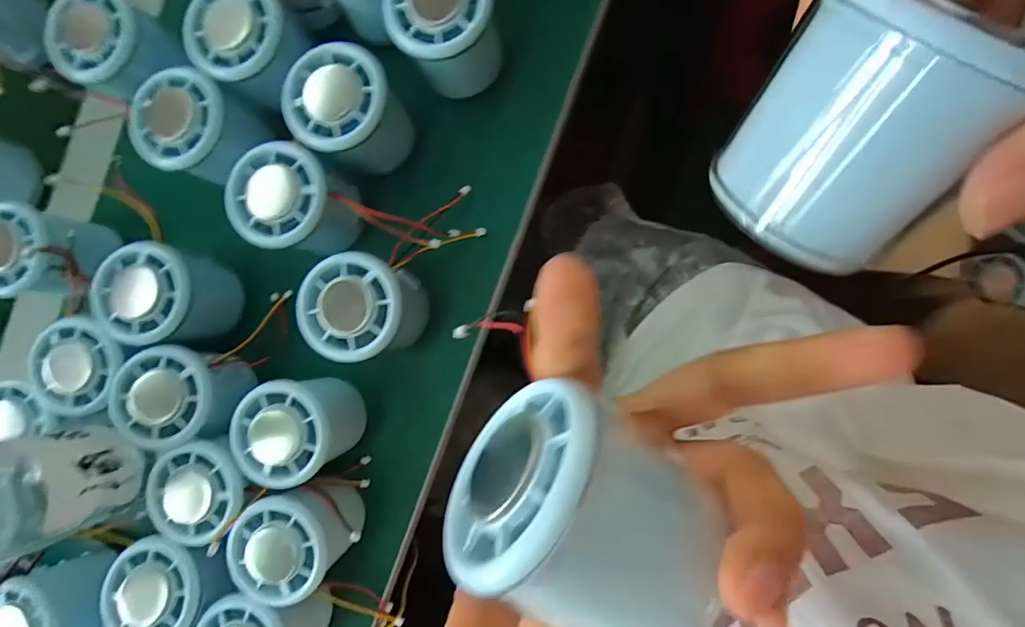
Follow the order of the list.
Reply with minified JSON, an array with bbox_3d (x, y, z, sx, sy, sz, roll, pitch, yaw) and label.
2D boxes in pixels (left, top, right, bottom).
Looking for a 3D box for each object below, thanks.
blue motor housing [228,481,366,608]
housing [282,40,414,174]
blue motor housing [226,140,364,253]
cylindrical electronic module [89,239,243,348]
[{"bbox_3d":[-0.122,0.128,0.276,0.055,0.052,0.054,0,88,9],"label":"blue motor housing"},{"bbox_3d":[-0.093,-0.117,0.279,0.054,0.058,0.051,0,88,9],"label":"housing"},{"bbox_3d":[-0.124,-0.064,0.276,0.060,0.047,0.061,-15,86,8],"label":"blue motor housing"},{"bbox_3d":[-0.203,-0.011,0.285,0.059,0.054,0.058,-2,88,9],"label":"cylindrical electronic module"}]

